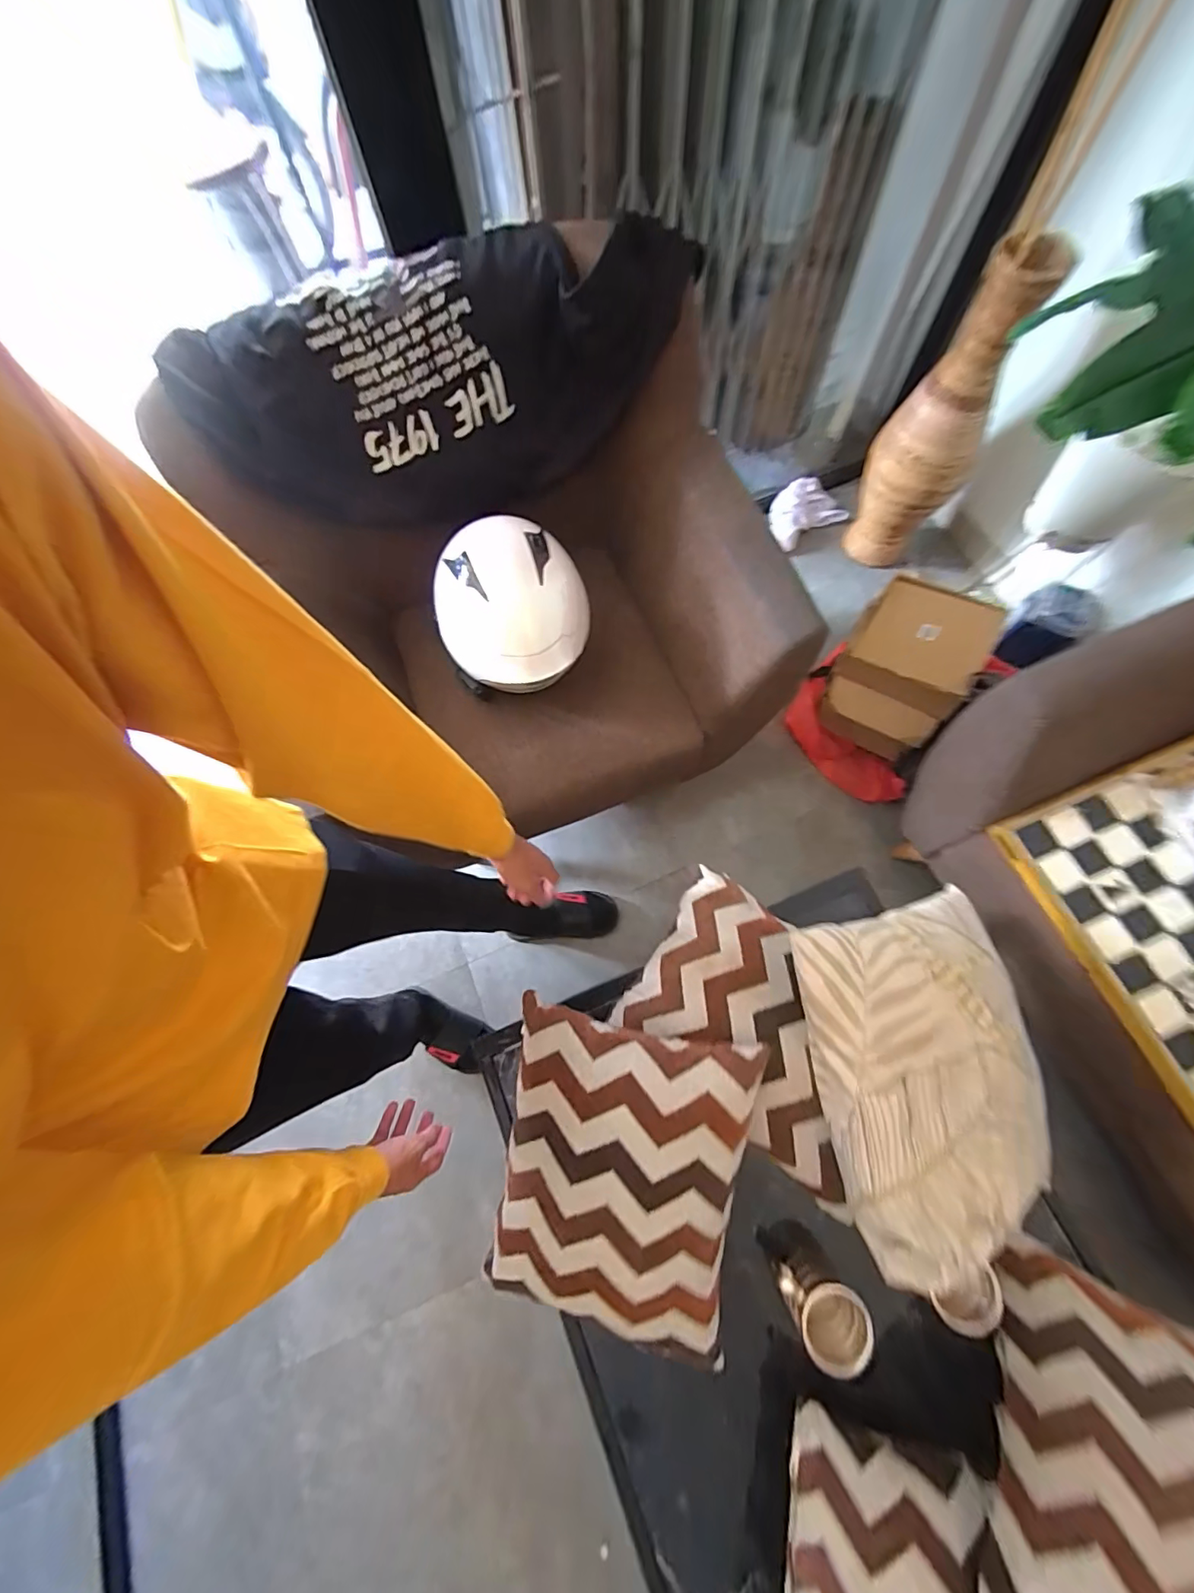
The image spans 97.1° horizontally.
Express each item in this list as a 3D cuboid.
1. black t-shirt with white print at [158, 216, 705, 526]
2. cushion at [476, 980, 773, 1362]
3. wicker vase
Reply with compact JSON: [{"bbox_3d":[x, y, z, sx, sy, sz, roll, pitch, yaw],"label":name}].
[{"bbox_3d":[-0.230,-0.652,0.837,0.752,0.240,0.242,-22,72,-6],"label":"black t-shirt with white print"},{"bbox_3d":[0.015,0.436,0.609,0.280,0.100,0.351,9,86,18],"label":"cushion"},{"bbox_3d":[0.795,-0.858,1.237,0.214,0.668,0.186,30,75,11],"label":"wicker vase"}]

